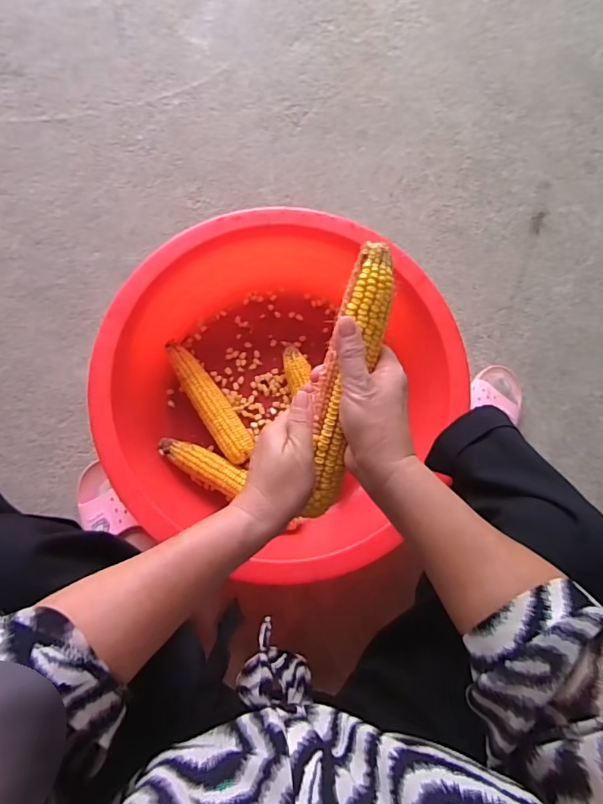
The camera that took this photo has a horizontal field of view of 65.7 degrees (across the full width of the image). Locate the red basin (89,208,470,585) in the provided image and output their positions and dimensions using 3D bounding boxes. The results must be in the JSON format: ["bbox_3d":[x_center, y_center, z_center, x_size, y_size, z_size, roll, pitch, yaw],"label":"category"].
[{"bbox_3d":[-0.039,-0.029,0.719,0.478,0.162,0.493,0,83,-4],"label":"red basin"}]

